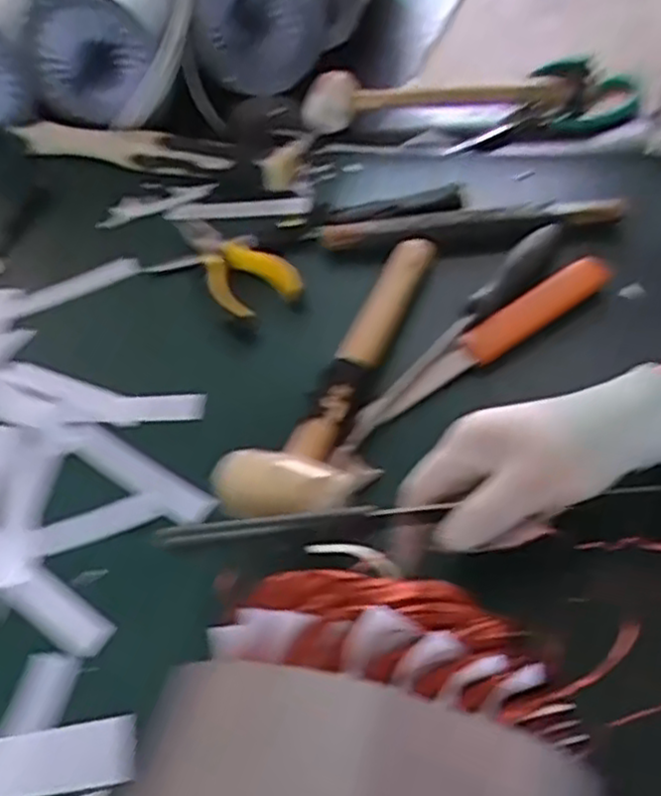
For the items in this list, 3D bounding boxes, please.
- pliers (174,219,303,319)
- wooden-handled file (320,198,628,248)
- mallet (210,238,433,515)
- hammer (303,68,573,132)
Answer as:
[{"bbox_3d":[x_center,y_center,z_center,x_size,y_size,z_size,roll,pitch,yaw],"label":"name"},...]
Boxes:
[{"bbox_3d":[-0.087,-0.119,0.608,0.064,0.014,0.154,-33,54,-15],"label":"pliers"},{"bbox_3d":[0.111,-0.141,0.590,0.234,0.024,0.029,-4,52,8],"label":"wooden-handled file"},{"bbox_3d":[0.016,-0.022,0.506,0.079,0.053,0.269,13,54,19],"label":"mallet"},{"bbox_3d":[0.100,-0.288,0.722,0.256,0.049,0.057,2,53,12],"label":"hammer"}]

